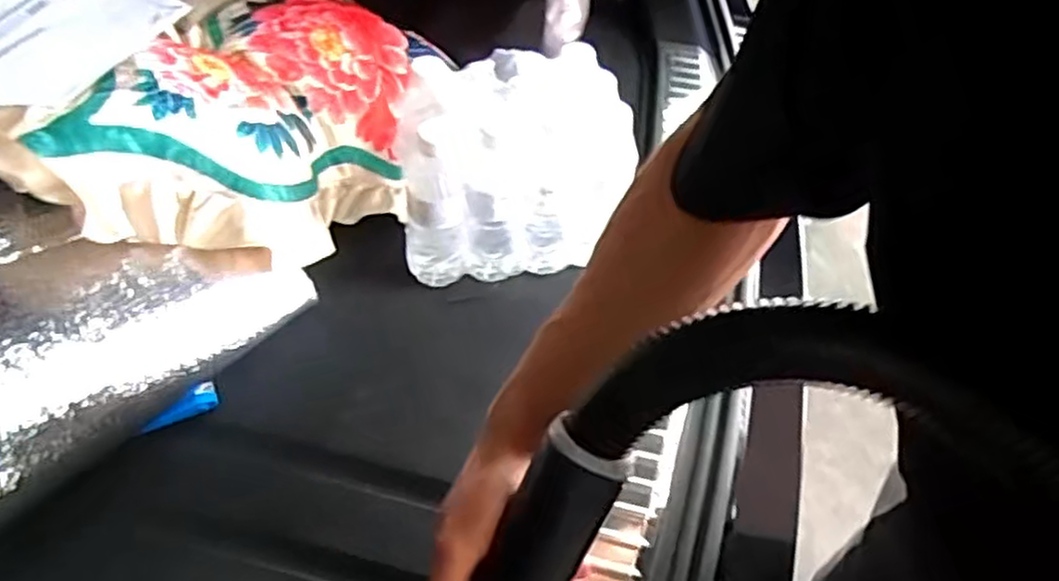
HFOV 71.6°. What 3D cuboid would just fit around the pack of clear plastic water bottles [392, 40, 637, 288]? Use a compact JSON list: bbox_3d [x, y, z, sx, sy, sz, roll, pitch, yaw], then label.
[{"bbox_3d":[-0.020,-0.129,0.749,0.224,0.191,0.142,-7,48,-6],"label":"pack of clear plastic water bottles"}]

